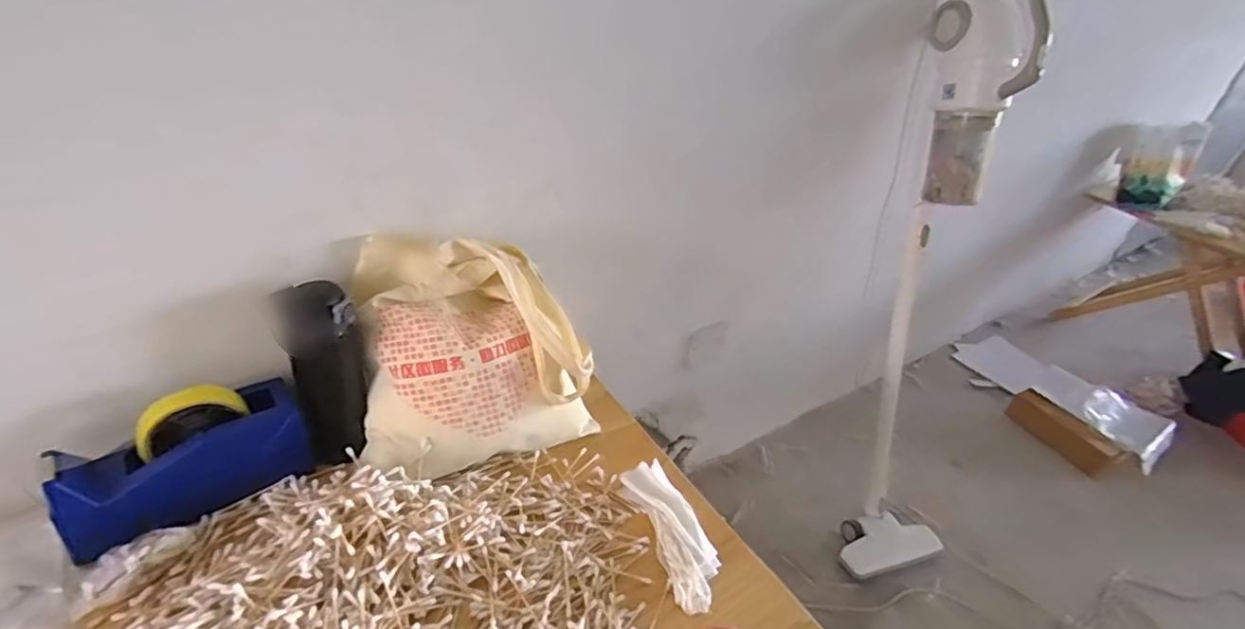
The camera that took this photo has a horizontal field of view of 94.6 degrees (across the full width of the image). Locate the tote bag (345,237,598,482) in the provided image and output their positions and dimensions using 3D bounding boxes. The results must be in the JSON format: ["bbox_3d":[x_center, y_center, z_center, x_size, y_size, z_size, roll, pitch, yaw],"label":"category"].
[{"bbox_3d":[-0.165,0.046,0.659,0.255,0.225,0.146,-12,40,-26],"label":"tote bag"}]

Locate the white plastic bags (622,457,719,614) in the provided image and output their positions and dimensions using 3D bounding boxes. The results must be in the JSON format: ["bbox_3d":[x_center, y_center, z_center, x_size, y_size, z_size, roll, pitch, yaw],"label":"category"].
[{"bbox_3d":[0.056,0.232,0.630,0.061,0.029,0.176,-7,38,-23],"label":"white plastic bags"}]

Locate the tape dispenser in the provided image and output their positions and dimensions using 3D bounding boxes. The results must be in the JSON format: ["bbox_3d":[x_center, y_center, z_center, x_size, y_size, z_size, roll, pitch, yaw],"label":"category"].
[{"bbox_3d":[-0.422,0.143,0.559,0.201,0.111,0.075,-19,43,-33],"label":"tape dispenser"}]

